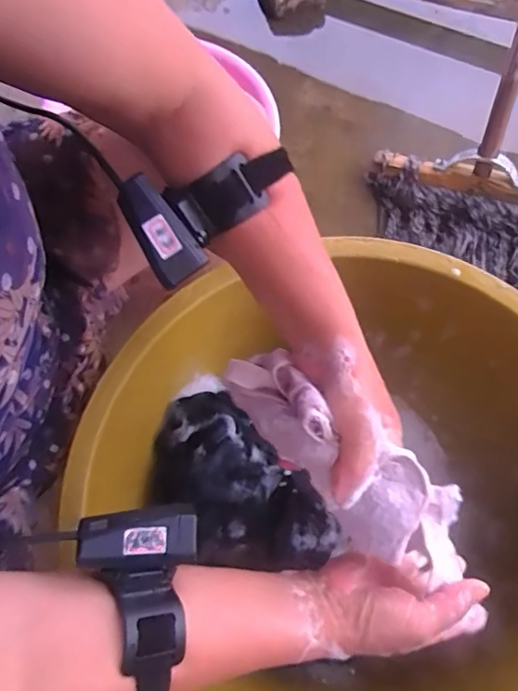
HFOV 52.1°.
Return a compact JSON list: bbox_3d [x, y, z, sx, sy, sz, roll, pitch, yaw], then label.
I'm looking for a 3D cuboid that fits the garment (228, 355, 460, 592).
[{"bbox_3d":[0.058,0.080,0.362,0.207,0.064,0.068,40,78,10],"label":"garment"}]

